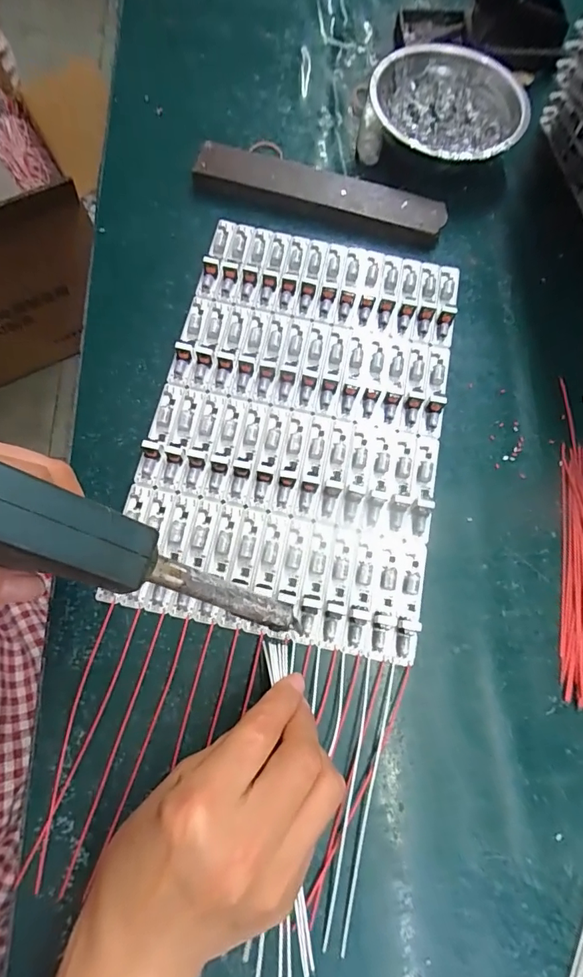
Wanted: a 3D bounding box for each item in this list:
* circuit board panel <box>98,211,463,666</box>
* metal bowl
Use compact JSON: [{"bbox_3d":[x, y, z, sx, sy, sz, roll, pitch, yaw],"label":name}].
[{"bbox_3d":[0.007,-0.051,0.309,0.188,0.011,0.288,11,73,1],"label":"circuit board panel"},{"bbox_3d":[0.126,-0.305,0.376,0.119,0.042,0.122,1,73,-2],"label":"metal bowl"}]

